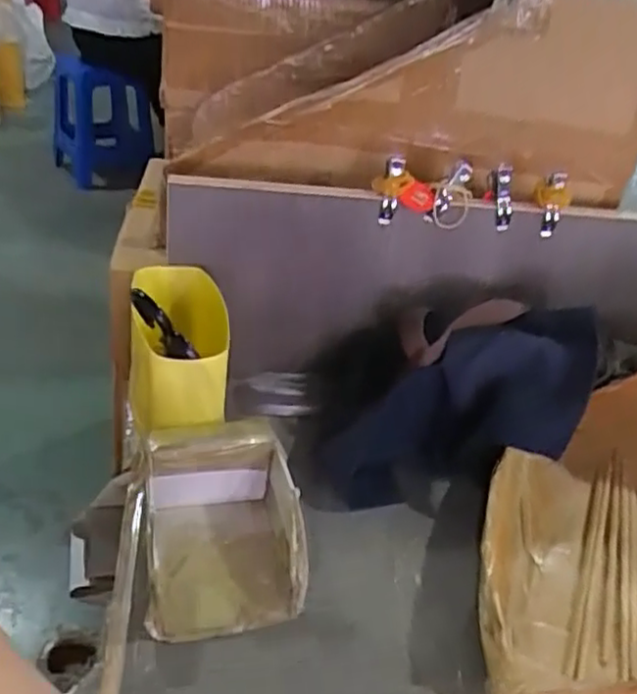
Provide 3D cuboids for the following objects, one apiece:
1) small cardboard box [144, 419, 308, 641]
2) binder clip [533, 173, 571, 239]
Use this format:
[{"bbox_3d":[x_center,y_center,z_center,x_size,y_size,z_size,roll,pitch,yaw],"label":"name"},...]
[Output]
[{"bbox_3d":[-0.068,0.124,0.490,0.105,0.069,0.137,-1,32,-14],"label":"small cardboard box"},{"bbox_3d":[0.214,-0.133,0.639,0.032,0.053,0.018,13,32,10],"label":"binder clip"}]

